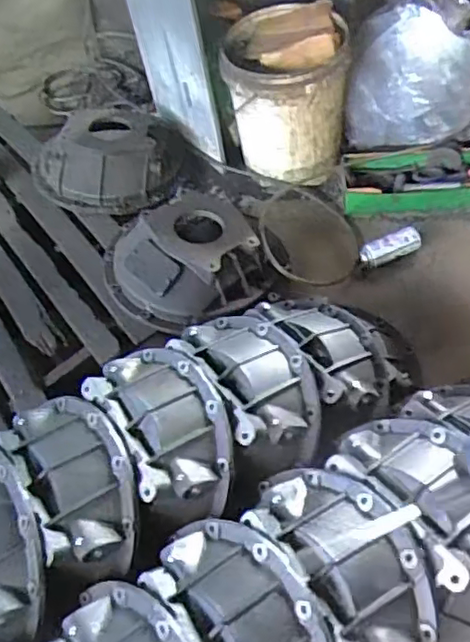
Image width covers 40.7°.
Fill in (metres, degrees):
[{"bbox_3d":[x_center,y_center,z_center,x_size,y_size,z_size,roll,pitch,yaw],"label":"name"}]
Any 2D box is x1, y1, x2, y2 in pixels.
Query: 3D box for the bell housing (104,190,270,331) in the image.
[{"bbox_3d":[-0.127,-0.160,1.491,0.361,0.132,0.418,-16,53,-2],"label":"bell housing"}]

